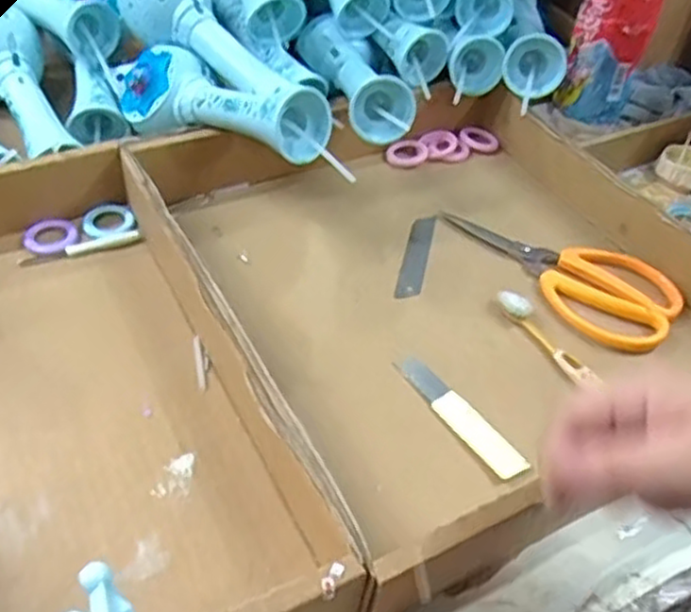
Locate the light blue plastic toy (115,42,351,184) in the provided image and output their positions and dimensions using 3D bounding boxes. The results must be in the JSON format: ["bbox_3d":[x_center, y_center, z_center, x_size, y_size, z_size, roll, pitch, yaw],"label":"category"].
[{"bbox_3d":[-0.089,-0.151,0.551,0.253,0.067,0.060,30,50,23],"label":"light blue plastic toy"}]

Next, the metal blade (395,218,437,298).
[{"bbox_3d":[0.054,-0.039,0.557,0.019,0.004,0.091,8,48,10],"label":"metal blade"}]

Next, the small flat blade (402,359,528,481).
[{"bbox_3d":[0.071,0.067,0.451,0.019,0.005,0.101,-26,52,-28],"label":"small flat blade"}]

